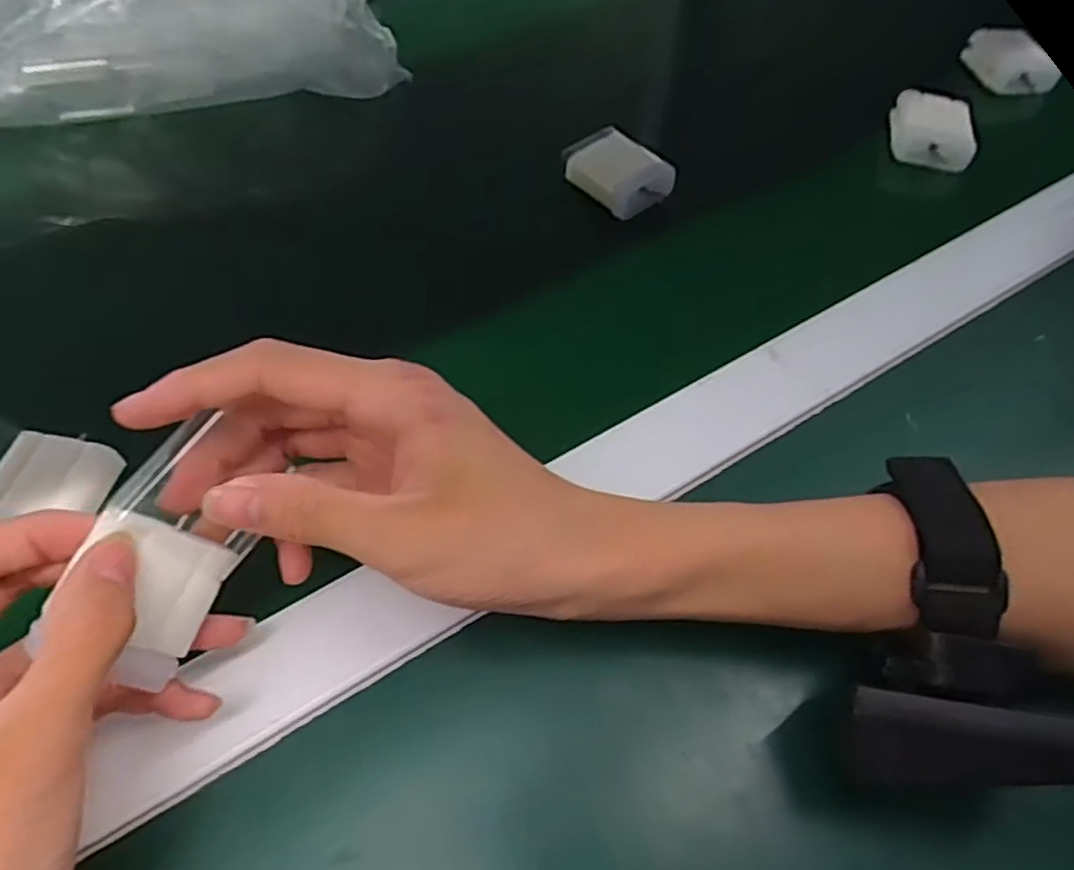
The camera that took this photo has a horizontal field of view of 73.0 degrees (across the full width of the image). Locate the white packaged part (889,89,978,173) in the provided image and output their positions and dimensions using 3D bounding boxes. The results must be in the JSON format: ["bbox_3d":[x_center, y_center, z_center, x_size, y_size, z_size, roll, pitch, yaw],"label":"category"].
[{"bbox_3d":[0.228,-0.178,0.418,0.040,0.018,0.062,12,58,6],"label":"white packaged part"}]

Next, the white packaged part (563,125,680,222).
[{"bbox_3d":[0.042,-0.145,0.400,0.039,0.021,0.056,-36,65,-22],"label":"white packaged part"}]

